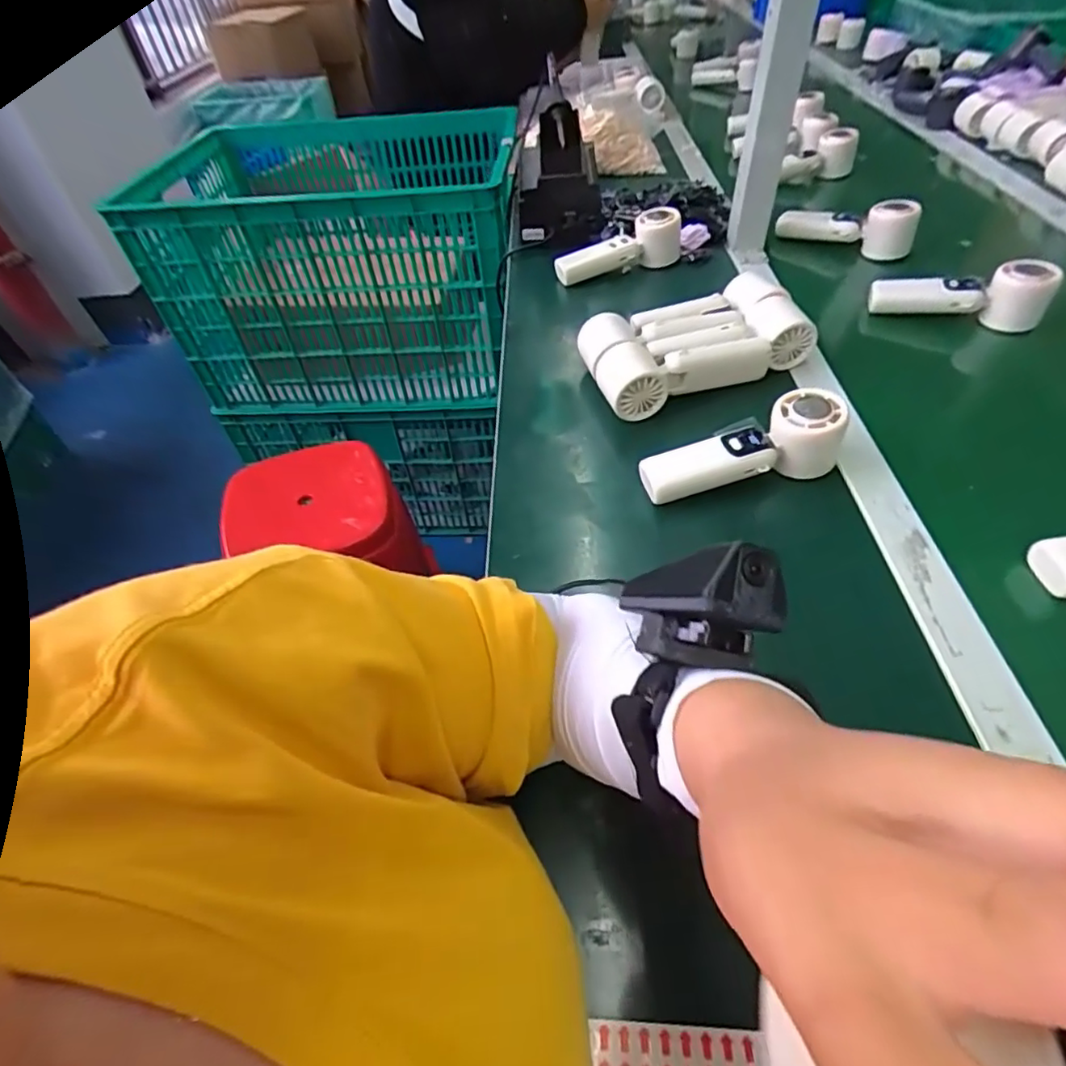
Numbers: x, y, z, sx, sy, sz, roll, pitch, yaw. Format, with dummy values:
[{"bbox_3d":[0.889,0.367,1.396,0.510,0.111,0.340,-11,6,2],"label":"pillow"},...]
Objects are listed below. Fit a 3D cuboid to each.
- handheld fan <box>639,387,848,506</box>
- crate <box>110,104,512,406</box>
[{"bbox_3d":[0.174,-0.064,0.490,0.164,0.054,0.047,-18,48,6],"label":"handheld fan"},{"bbox_3d":[-0.376,-0.623,1.275,0.701,0.412,0.655,1,48,6],"label":"crate"}]

